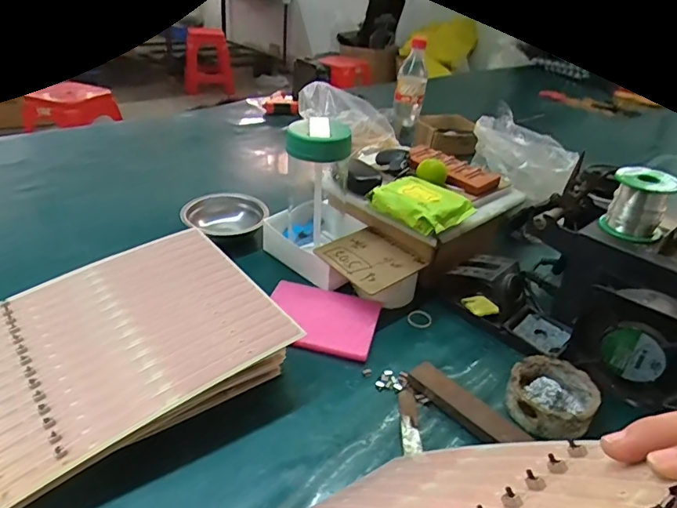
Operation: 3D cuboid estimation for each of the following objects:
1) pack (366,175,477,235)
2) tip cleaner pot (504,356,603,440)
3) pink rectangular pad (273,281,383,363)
[{"bbox_3d":[0.110,-0.071,0.669,0.121,0.028,0.089,29,39,33],"label":"pack"},{"bbox_3d":[0.219,0.148,0.511,0.081,0.041,0.078,4,32,-2],"label":"tip cleaner pot"},{"bbox_3d":[-0.023,0.078,0.611,0.137,0.014,0.111,11,32,8],"label":"pink rectangular pad"}]

